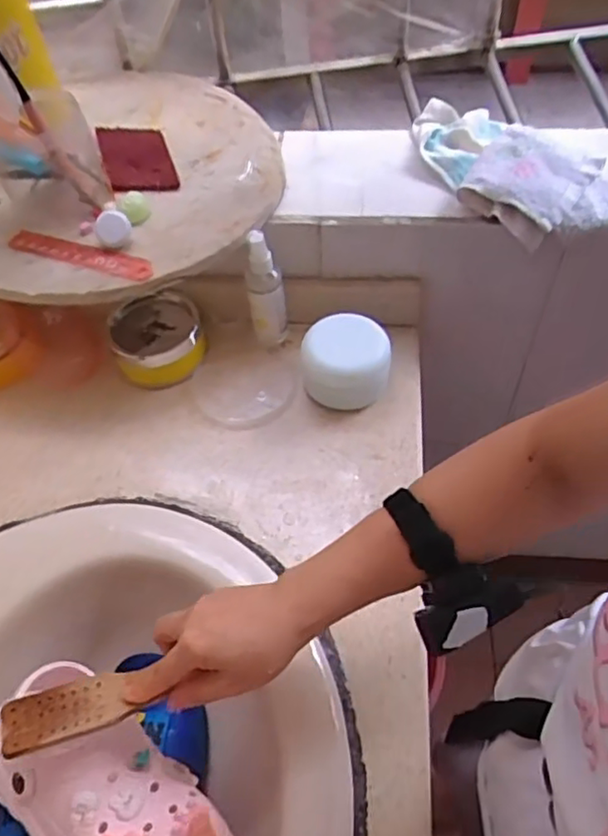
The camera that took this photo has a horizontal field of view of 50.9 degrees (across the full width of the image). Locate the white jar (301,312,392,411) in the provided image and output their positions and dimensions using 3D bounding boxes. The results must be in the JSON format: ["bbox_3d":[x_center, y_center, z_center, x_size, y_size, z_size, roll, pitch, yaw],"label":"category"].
[{"bbox_3d":[0.046,-0.057,0.669,0.086,0.072,0.083,-2,55,2],"label":"white jar"}]

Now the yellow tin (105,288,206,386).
[{"bbox_3d":[-0.161,-0.087,0.705,0.093,0.053,0.094,-2,55,2],"label":"yellow tin"}]

